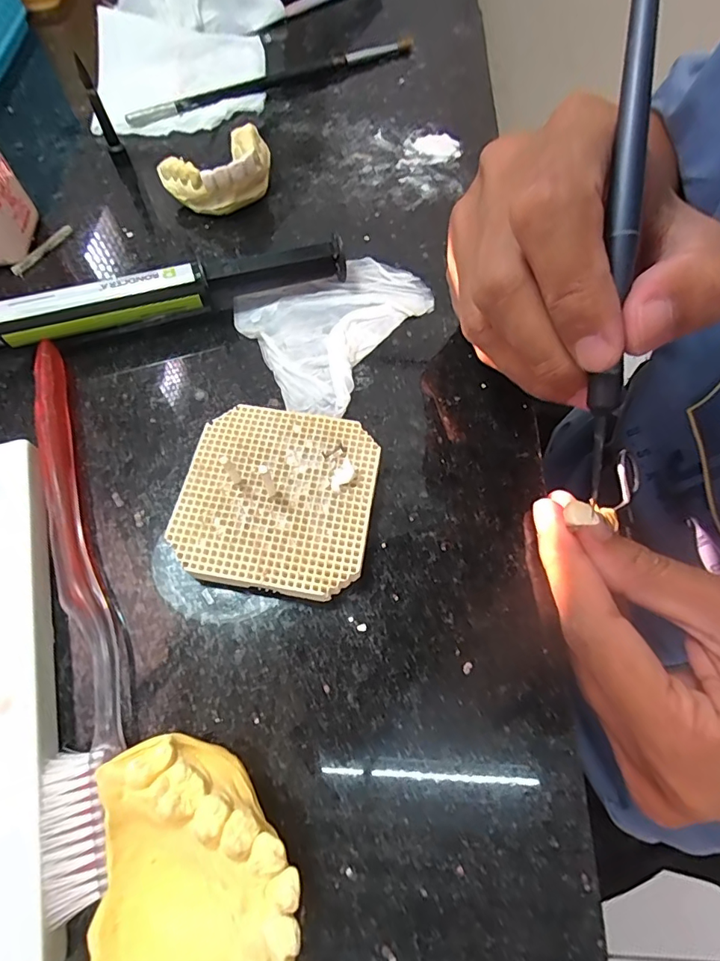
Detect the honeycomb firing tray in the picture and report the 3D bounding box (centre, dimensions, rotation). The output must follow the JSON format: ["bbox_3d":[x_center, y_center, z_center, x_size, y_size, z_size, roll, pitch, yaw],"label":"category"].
[{"bbox_3d":[-0.029,0.006,0.172,0.064,0.011,0.066,10,63,3],"label":"honeycomb firing tray"}]

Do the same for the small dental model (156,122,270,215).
[{"bbox_3d":[-0.067,-0.153,0.240,0.053,0.026,0.035,-35,70,-18],"label":"small dental model"}]

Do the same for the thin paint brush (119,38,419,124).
[{"bbox_3d":[-0.048,-0.244,0.294,0.187,0.008,0.012,-30,68,-16],"label":"thin paint brush"}]

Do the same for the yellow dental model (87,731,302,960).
[{"bbox_3d":[-0.038,0.095,0.114,0.047,0.036,0.062,-4,64,-4],"label":"yellow dental model"}]

